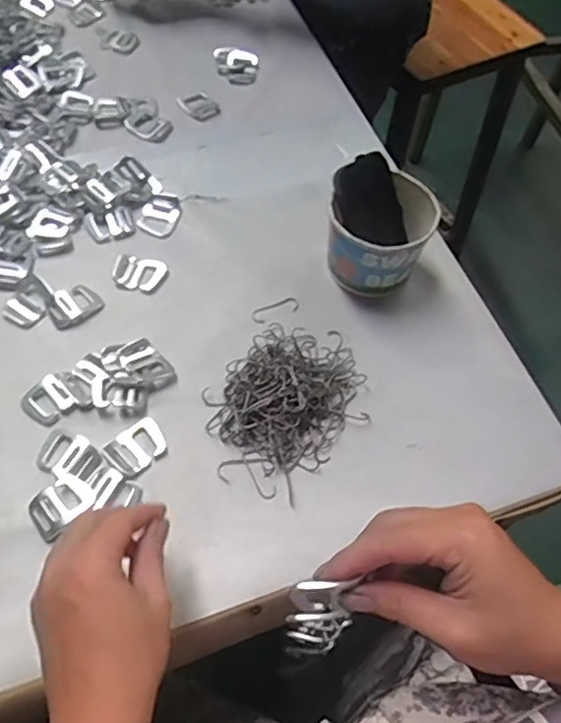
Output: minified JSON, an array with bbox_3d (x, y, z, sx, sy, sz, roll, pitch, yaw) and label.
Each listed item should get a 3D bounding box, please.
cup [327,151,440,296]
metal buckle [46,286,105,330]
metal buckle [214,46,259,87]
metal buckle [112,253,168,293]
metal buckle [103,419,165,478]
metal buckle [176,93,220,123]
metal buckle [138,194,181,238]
[{"bbox_3d":[0.086,-0.115,0.541,0.087,0.096,0.085,1,59,-2],"label":"cup"},{"bbox_3d":[-0.182,-0.050,0.541,0.044,0.004,0.035,-33,66,-20],"label":"metal buckle"},{"bbox_3d":[-0.051,-0.349,0.720,0.048,0.009,0.064,-6,60,-6],"label":"metal buckle"},{"bbox_3d":[-0.129,-0.082,0.563,0.046,0.006,0.037,10,60,3],"label":"metal buckle"},{"bbox_3d":[-0.110,0.064,0.470,0.033,0.008,0.045,39,65,19],"label":"metal buckle"},{"bbox_3d":[-0.090,-0.285,0.682,0.036,0.004,0.044,-34,66,-20],"label":"metal buckle"},{"bbox_3d":[-0.118,-0.143,0.596,0.037,0.007,0.046,10,68,3],"label":"metal buckle"}]

